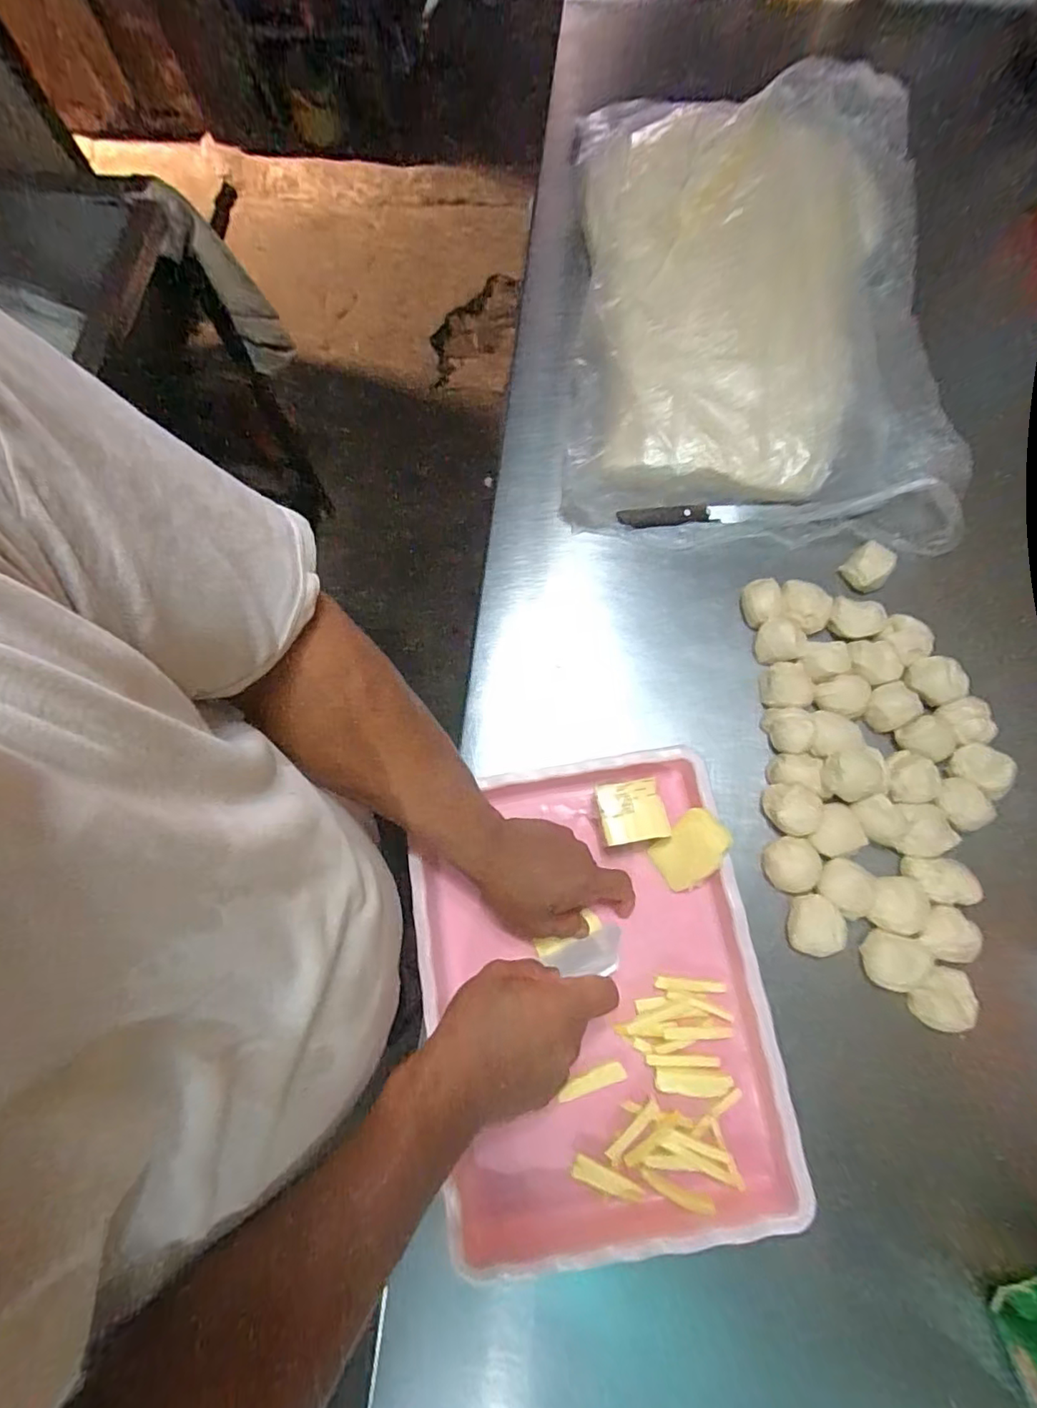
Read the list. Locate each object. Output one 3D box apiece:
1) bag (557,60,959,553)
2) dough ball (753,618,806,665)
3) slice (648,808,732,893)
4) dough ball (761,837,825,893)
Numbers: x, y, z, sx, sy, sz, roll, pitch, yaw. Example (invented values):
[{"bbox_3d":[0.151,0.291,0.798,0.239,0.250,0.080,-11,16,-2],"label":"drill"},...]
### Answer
[{"bbox_3d":[0.259,-0.463,0.632,0.393,0.068,0.599,3,75,3],"label":"bag"},{"bbox_3d":[0.251,-0.060,0.549,0.038,0.027,0.041,0,79,-1],"label":"dough ball"},{"bbox_3d":[0.151,0.129,0.498,0.047,0.005,0.072,49,112,22],"label":"slice"},{"bbox_3d":[0.242,0.143,0.506,0.046,0.038,0.046,-1,74,2],"label":"dough ball"}]

